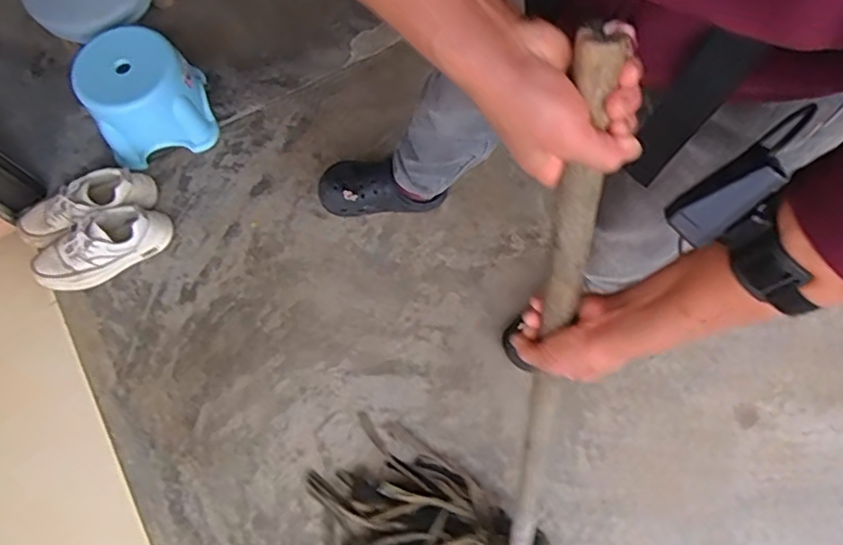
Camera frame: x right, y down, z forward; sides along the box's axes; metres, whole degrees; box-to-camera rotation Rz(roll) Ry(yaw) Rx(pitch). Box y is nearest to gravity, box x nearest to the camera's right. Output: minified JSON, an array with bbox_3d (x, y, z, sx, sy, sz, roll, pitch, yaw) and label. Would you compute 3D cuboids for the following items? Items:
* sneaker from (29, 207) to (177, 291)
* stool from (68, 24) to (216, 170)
[{"bbox_3d":[-0.632,-0.054,1.179,0.272,0.091,0.105,-28,76,-8],"label":"sneaker"},{"bbox_3d":[-0.563,-0.367,1.234,0.214,0.177,0.215,-14,74,-4],"label":"stool"}]

